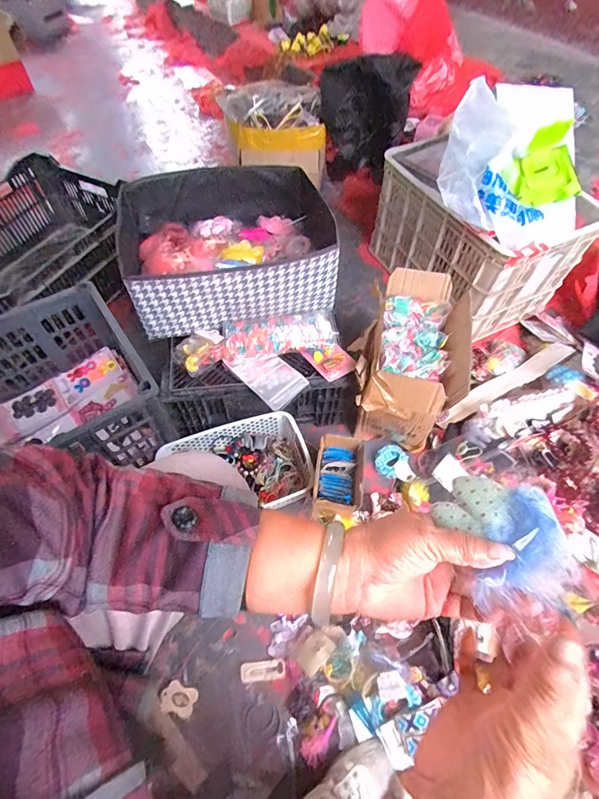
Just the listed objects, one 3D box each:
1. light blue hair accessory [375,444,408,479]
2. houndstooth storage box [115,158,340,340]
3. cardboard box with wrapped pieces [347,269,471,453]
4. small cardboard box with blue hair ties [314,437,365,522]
[{"bbox_3d":[0.205,0.138,0.873,0.059,0.015,0.079,33,63,18],"label":"light blue hair accessory"},{"bbox_3d":[-0.148,-0.340,0.828,0.426,0.147,0.369,-15,60,-10],"label":"houndstooth storage box"},{"bbox_3d":[0.234,-0.087,0.871,0.208,0.233,0.335,11,59,5],"label":"cardboard box with wrapped pieces"},{"bbox_3d":[0.083,0.154,0.776,0.096,0.052,0.155,6,58,2],"label":"small cardboard box with blue hair ties"}]

